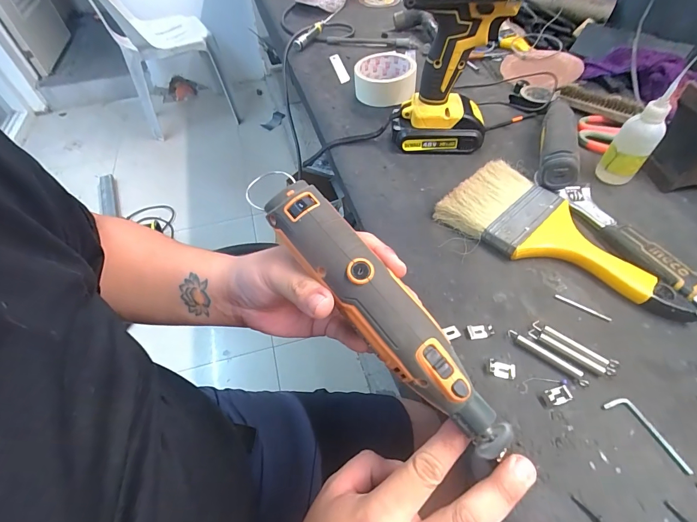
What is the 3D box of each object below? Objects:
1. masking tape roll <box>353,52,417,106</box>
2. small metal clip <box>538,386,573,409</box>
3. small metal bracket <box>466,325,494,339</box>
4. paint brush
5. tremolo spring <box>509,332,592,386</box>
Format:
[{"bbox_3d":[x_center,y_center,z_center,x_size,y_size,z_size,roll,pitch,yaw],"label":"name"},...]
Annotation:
[{"bbox_3d":[0.056,-0.272,0.520,0.087,0.040,0.084,-1,53,2],"label":"masking tape roll"},{"bbox_3d":[0.154,0.100,0.257,0.023,0.006,0.011,-15,54,-9],"label":"small metal clip"},{"bbox_3d":[0.111,0.059,0.291,0.020,0.005,0.011,0,53,3],"label":"small metal bracket"},{"bbox_3d":[0.196,-0.035,0.345,0.188,0.026,0.102,33,61,24],"label":"paint brush"},{"bbox_3d":[0.157,0.075,0.275,0.063,0.005,0.008,35,62,25],"label":"tremolo spring"}]

